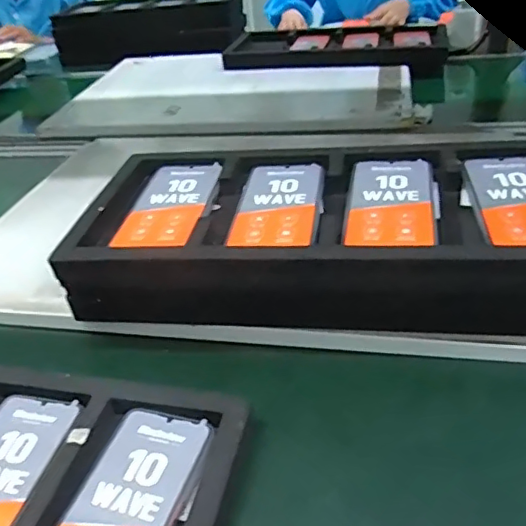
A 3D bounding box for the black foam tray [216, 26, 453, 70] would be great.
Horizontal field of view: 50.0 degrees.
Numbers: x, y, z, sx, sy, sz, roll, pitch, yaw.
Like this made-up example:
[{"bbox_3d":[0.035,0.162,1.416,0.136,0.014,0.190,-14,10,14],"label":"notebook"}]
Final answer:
[{"bbox_3d":[0.162,-0.492,1.287,0.490,0.037,0.234,7,37,20],"label":"black foam tray"}]

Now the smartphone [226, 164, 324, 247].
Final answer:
[{"bbox_3d":[0.016,-0.060,0.557,0.079,0.005,0.151,0,35,10],"label":"smartphone"}]

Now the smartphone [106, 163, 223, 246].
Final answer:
[{"bbox_3d":[-0.093,-0.065,0.580,0.077,0.007,0.166,0,35,11],"label":"smartphone"}]

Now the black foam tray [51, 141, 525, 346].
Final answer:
[{"bbox_3d":[0.073,-0.021,0.566,0.481,0.110,0.214,1,35,11],"label":"black foam tray"}]

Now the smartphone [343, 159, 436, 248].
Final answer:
[{"bbox_3d":[0.121,-0.060,0.531,0.076,0.007,0.158,2,36,13],"label":"smartphone"}]

